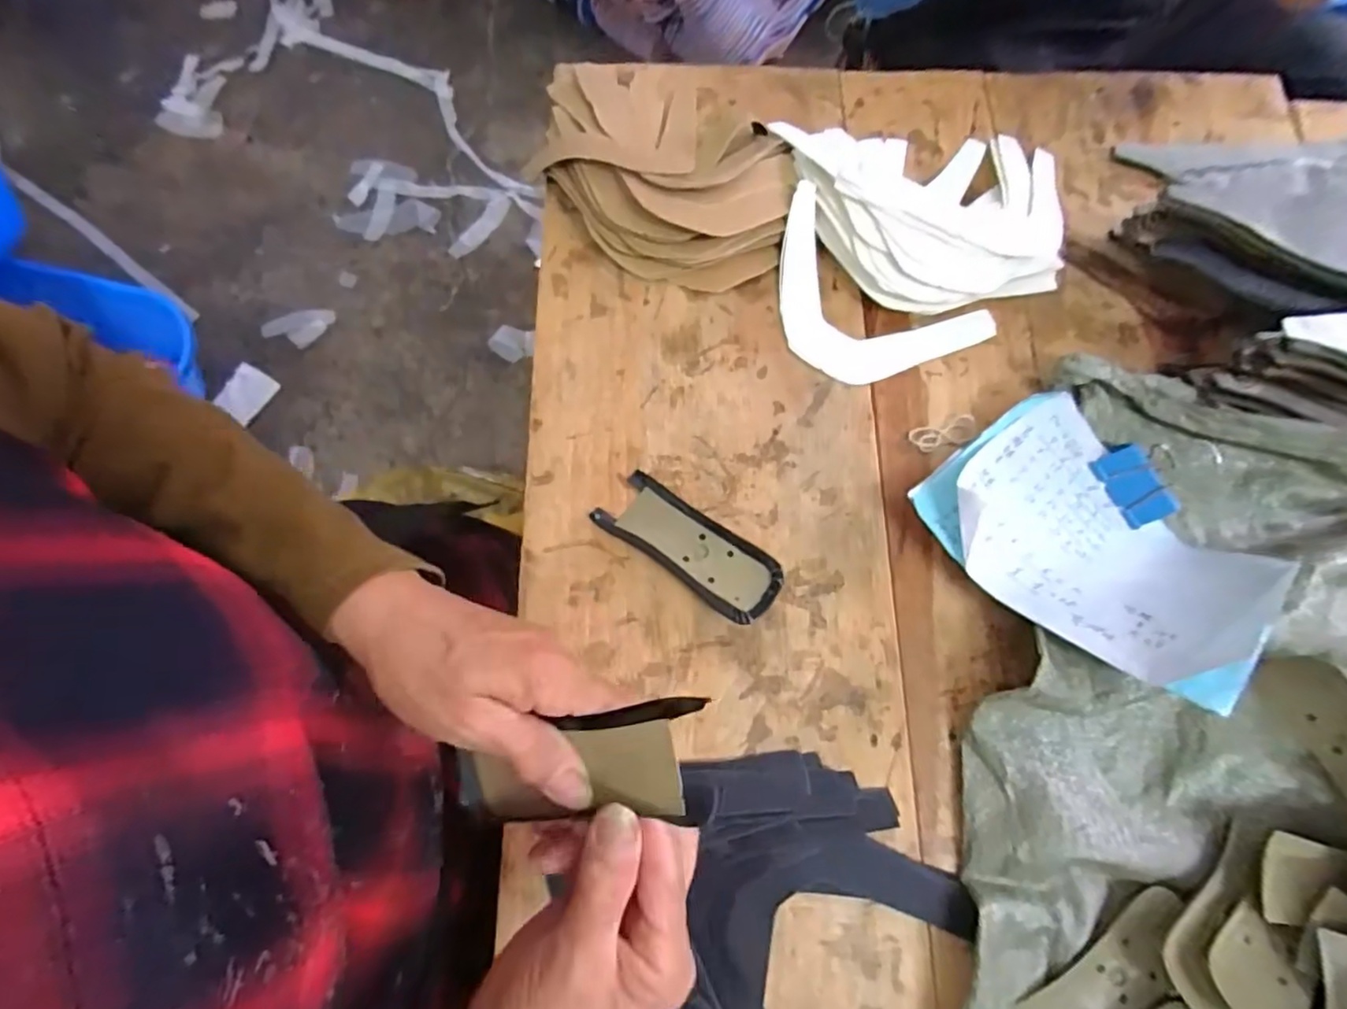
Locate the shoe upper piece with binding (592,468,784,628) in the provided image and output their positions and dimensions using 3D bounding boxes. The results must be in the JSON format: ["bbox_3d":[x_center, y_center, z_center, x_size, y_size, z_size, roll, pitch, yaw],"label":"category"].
[{"bbox_3d":[0.011,0.026,0.395,0.118,0.016,0.046,36,76,9],"label":"shoe upper piece with binding"}]

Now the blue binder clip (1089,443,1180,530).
[{"bbox_3d":[0.295,-0.012,0.405,0.030,0.018,0.051,-24,75,-8],"label":"blue binder clip"}]

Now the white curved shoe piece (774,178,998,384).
[{"bbox_3d":[0.131,-0.141,0.444,0.165,0.025,0.105,36,76,9],"label":"white curved shoe piece"}]

